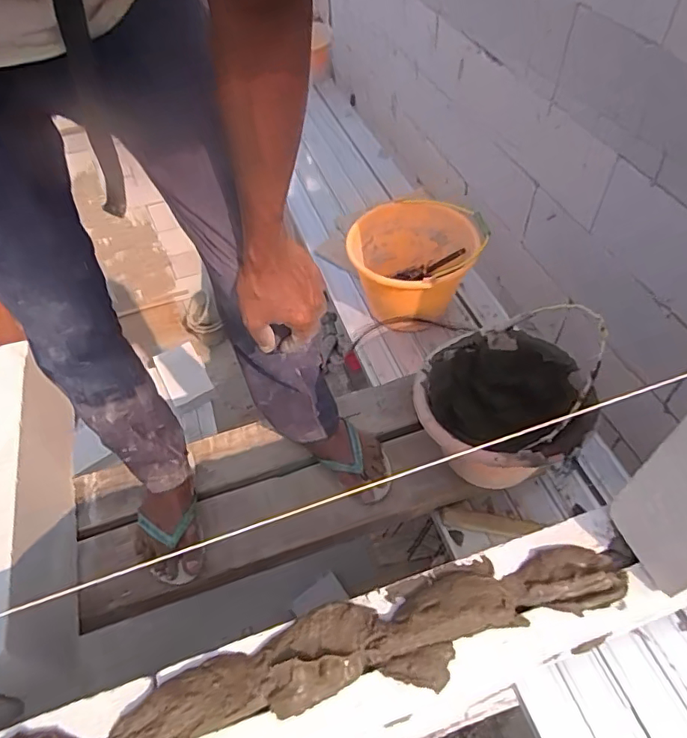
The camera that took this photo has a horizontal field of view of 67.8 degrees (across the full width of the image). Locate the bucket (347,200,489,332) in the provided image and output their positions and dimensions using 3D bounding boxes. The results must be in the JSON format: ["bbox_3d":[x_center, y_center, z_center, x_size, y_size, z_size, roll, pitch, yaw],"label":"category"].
[{"bbox_3d":[0.172,-0.257,1.275,0.302,0.207,0.297,-2,53,3],"label":"bucket"}]

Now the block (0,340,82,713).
[{"bbox_3d":[-0.556,0.206,0.886,0.097,0.198,0.569,-18,54,-9],"label":"block"}]

